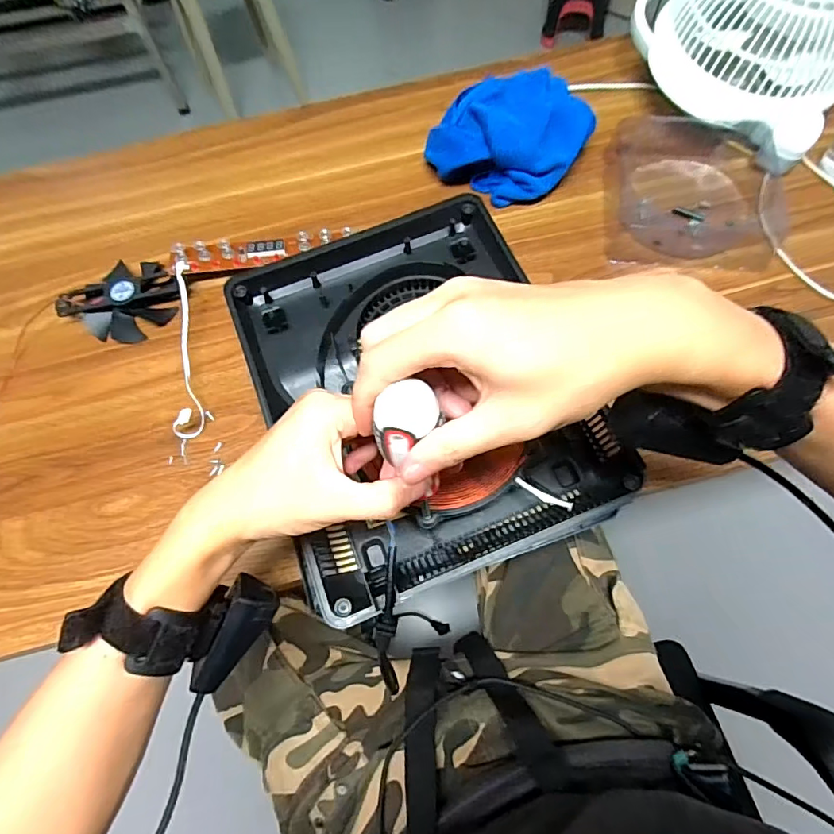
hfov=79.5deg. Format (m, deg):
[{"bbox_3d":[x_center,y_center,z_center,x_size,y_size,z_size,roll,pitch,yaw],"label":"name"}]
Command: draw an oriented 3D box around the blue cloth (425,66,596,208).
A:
[{"bbox_3d":[0.102,-0.320,0.569,0.156,0.079,0.144,34,73,16],"label":"blue cloth"}]

